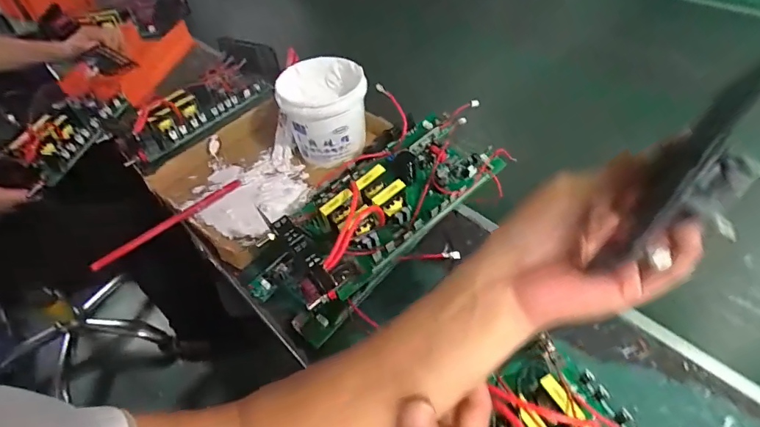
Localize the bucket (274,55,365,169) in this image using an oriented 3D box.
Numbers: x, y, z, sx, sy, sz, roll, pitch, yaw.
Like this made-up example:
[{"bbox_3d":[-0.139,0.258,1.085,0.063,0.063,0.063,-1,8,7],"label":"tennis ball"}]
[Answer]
[{"bbox_3d":[-0.079,-0.147,0.641,0.120,0.119,0.111,-4,48,4],"label":"bucket"}]

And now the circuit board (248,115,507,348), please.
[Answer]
[{"bbox_3d":[-0.013,-0.010,0.506,0.330,0.094,0.130,-41,55,-11],"label":"circuit board"}]

